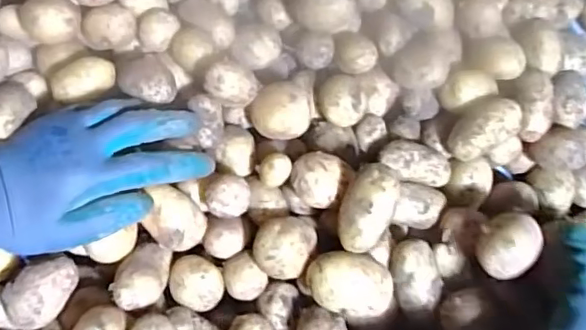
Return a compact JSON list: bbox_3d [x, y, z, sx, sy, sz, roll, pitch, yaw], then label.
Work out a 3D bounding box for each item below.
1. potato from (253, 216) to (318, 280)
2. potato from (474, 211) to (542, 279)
[{"bbox_3d":[-0.006,0.063,0.433,0.044,0.031,0.045,0,79,-1],"label":"potato"},{"bbox_3d":[0.156,0.058,0.412,0.037,0.032,0.048,38,81,6],"label":"potato"}]

